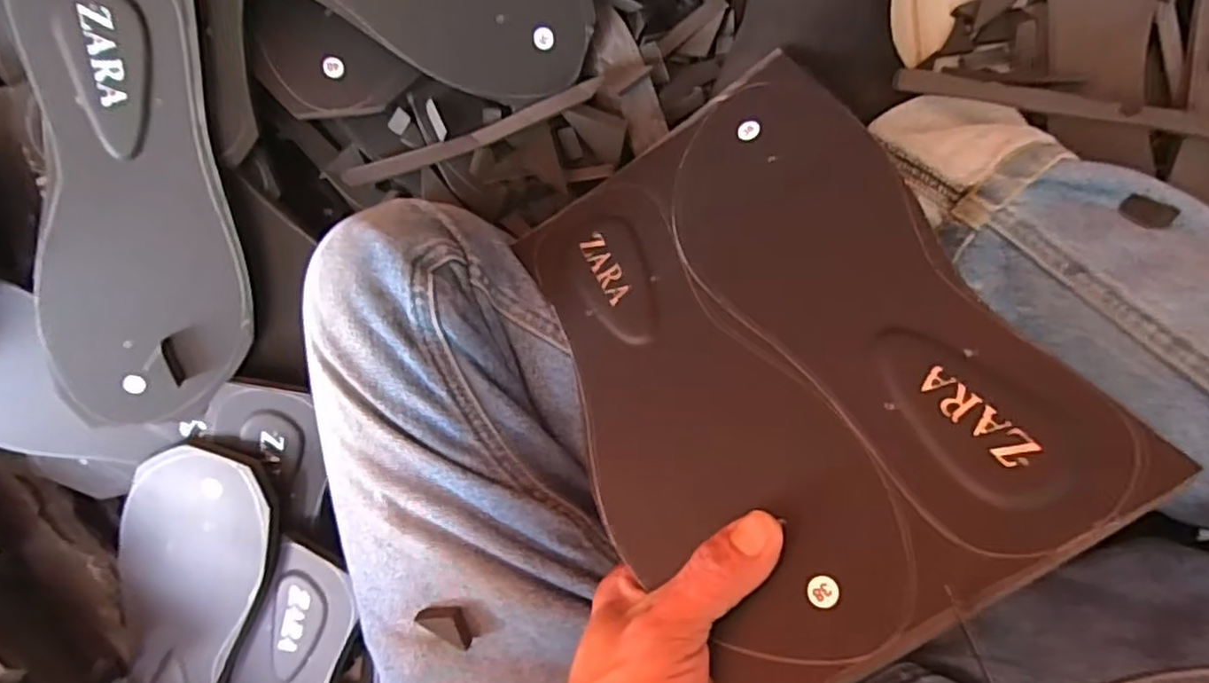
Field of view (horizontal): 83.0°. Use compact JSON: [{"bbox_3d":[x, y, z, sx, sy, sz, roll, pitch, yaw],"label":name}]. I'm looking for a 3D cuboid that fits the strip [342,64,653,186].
[{"bbox_3d":[-0.064,-0.124,0.392,0.183,0.020,0.015,-18,90,8],"label":"strip"}]

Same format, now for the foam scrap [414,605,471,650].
[{"bbox_3d":[-0.076,0.136,0.329,0.029,0.006,0.014,29,96,5],"label":"foam scrap"}]

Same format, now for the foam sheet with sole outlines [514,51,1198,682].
[{"bbox_3d":[0.066,-0.003,0.292,0.171,0.007,0.252,-30,55,7],"label":"foam sheet with sole outlines"}]

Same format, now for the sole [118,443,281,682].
[{"bbox_3d":[-0.274,0.188,0.441,0.096,0.013,0.274,21,106,8],"label":"sole"}]

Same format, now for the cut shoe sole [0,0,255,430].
[{"bbox_3d":[-0.244,-0.066,0.360,0.097,0.013,0.245,3,112,-20],"label":"cut shoe sole"}]

